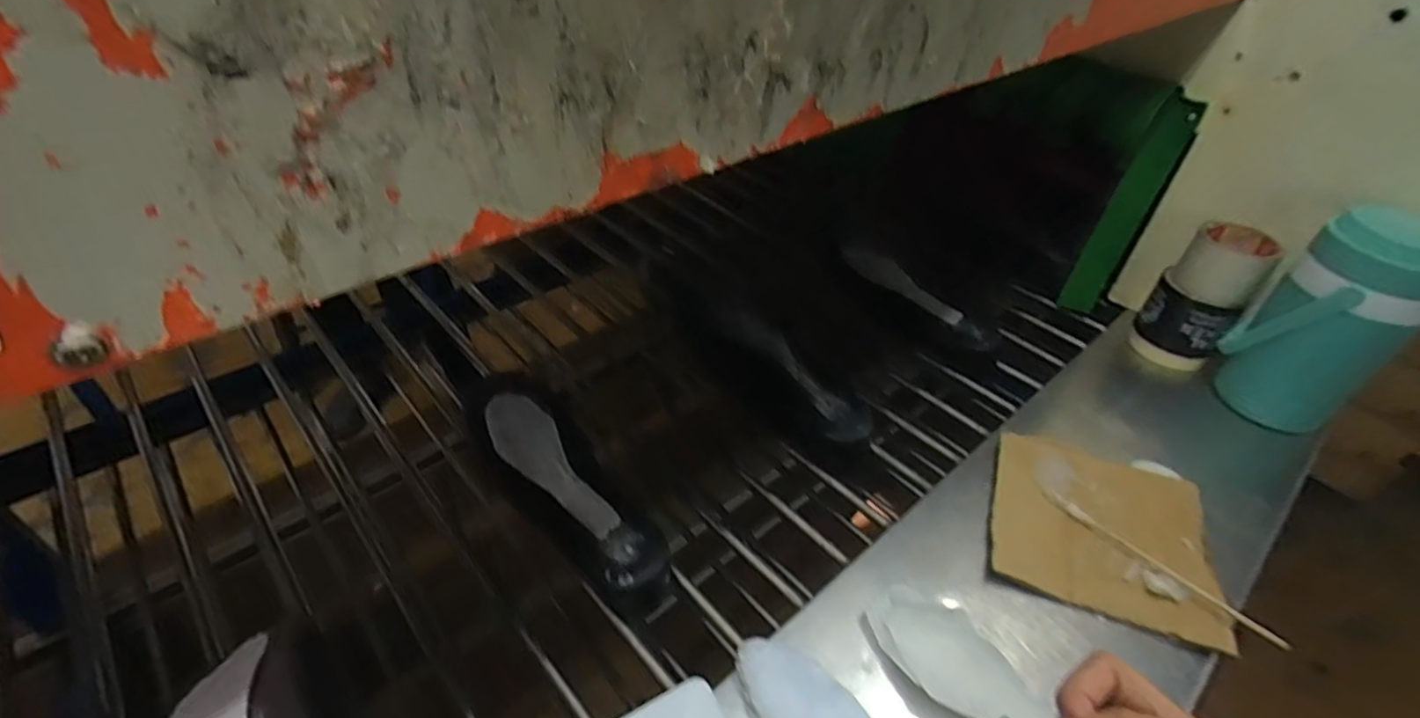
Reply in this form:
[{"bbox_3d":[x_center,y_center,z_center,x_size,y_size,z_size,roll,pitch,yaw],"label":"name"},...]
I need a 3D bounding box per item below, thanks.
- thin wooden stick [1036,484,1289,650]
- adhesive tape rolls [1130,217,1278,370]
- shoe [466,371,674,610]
[{"bbox_3d":[0.379,0.172,0.551,0.014,0.012,0.194,-27,49,-31],"label":"thin wooden stick"},{"bbox_3d":[0.575,-0.068,0.761,0.091,0.155,0.101,32,48,29],"label":"adhesive tape rolls"},{"bbox_3d":[-0.137,0.115,0.588,0.083,0.070,0.257,-30,51,-33],"label":"shoe"}]

